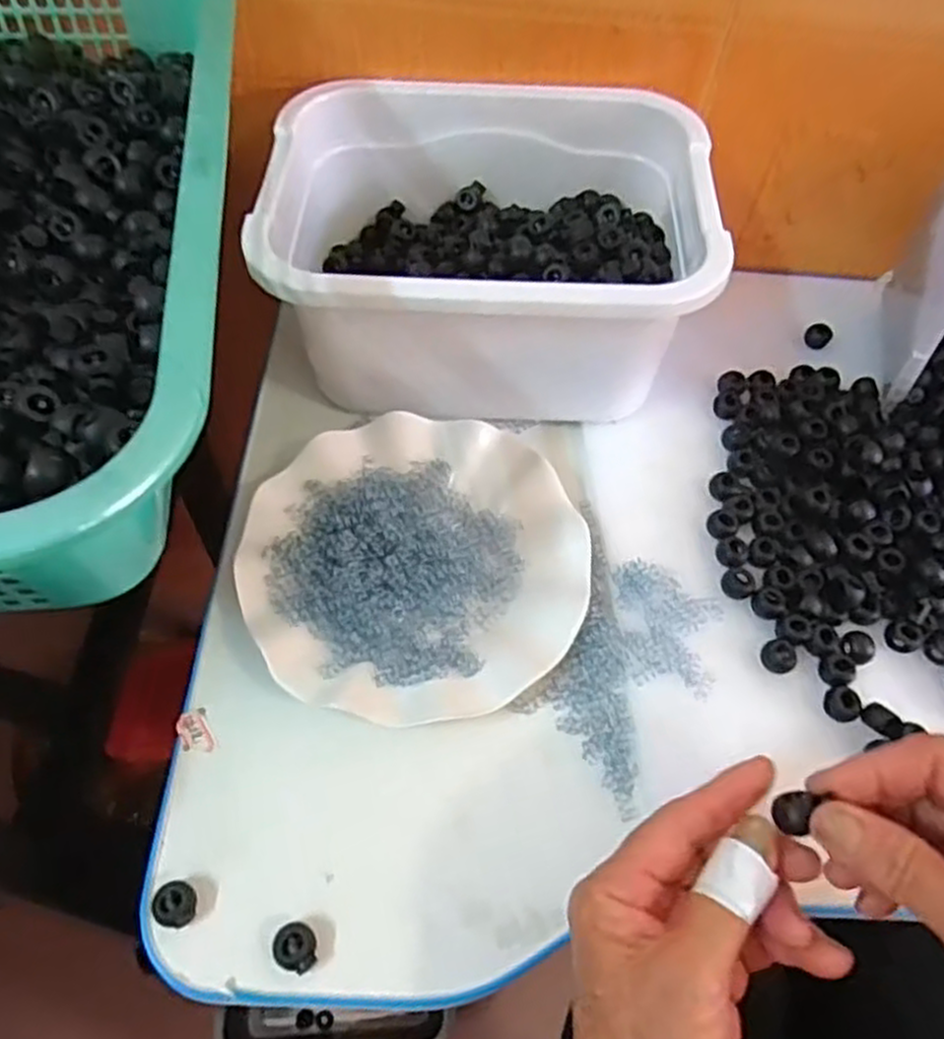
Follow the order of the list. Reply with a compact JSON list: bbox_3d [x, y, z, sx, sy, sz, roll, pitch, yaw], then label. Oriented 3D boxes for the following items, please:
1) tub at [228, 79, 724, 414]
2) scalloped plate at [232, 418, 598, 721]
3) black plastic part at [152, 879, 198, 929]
[{"bbox_3d":[0.007,-0.155,0.469,0.241,0.109,0.183,3,58,-2],"label":"tub"},{"bbox_3d":[-0.030,0.021,0.425,0.176,0.023,0.178,2,58,-3],"label":"scalloped plate"},{"bbox_3d":[-0.128,0.166,0.339,0.018,0.012,0.018,2,58,-3],"label":"black plastic part"}]

